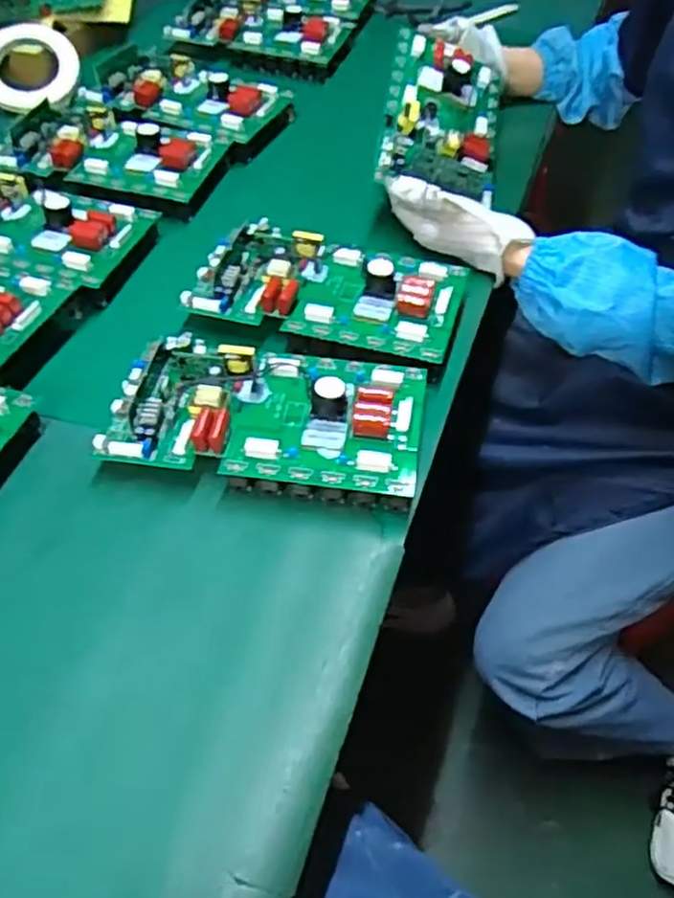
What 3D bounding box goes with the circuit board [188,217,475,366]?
[{"bbox_3d":[-0.009,-0.145,0.612,0.228,0.046,0.114,14,53,10],"label":"circuit board"}]

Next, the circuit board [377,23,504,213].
[{"bbox_3d":[0.113,-0.345,0.721,0.121,0.033,0.205,14,62,-11],"label":"circuit board"}]

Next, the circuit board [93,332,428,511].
[{"bbox_3d":[-0.051,-0.033,0.524,0.229,0.049,0.120,8,52,5],"label":"circuit board"}]

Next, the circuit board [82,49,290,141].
[{"bbox_3d":[-0.181,-0.412,0.809,0.216,0.030,0.132,25,55,16],"label":"circuit board"}]

